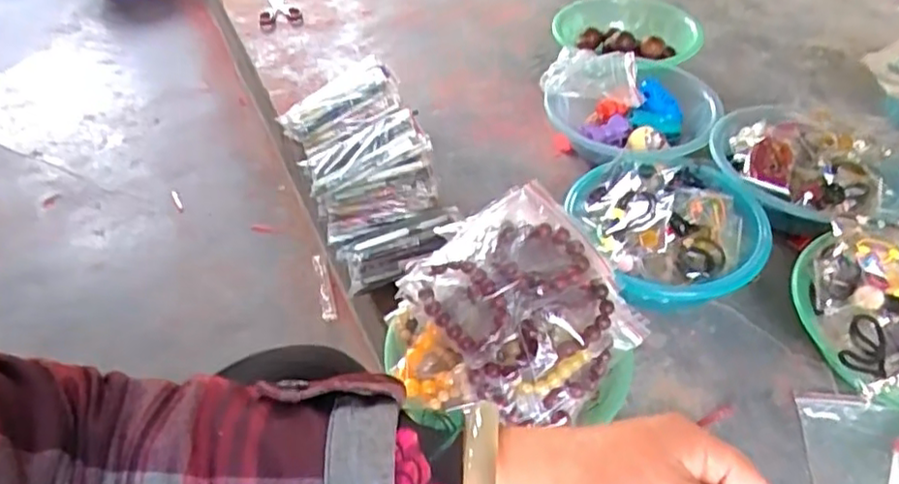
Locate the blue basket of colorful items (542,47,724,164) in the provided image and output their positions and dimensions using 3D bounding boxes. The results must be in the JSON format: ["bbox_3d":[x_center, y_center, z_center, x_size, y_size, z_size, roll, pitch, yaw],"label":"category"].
[{"bbox_3d":[0.250,-0.179,0.930,0.226,0.096,0.228,-2,45,2],"label":"blue basket of colorful items"}]

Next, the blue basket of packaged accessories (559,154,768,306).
[{"bbox_3d":[0.249,-0.006,0.757,0.200,0.100,0.200,-9,45,-6],"label":"blue basket of packaged accessories"}]

